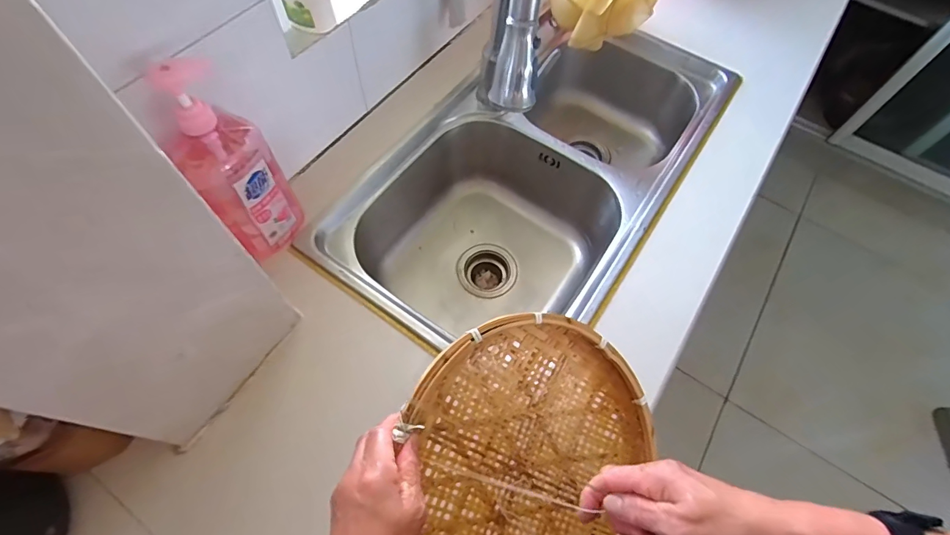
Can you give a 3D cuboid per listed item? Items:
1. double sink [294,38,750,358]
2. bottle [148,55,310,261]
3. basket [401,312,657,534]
[{"bbox_3d":[0.103,-0.133,0.834,0.410,0.242,0.730,34,66,14],"label":"double sink"},{"bbox_3d":[-0.273,-0.111,0.521,0.085,0.250,0.061,-40,71,-21],"label":"bottle"},{"bbox_3d":[0.062,0.194,0.447,0.270,0.044,0.281,2,81,-27],"label":"basket"}]

